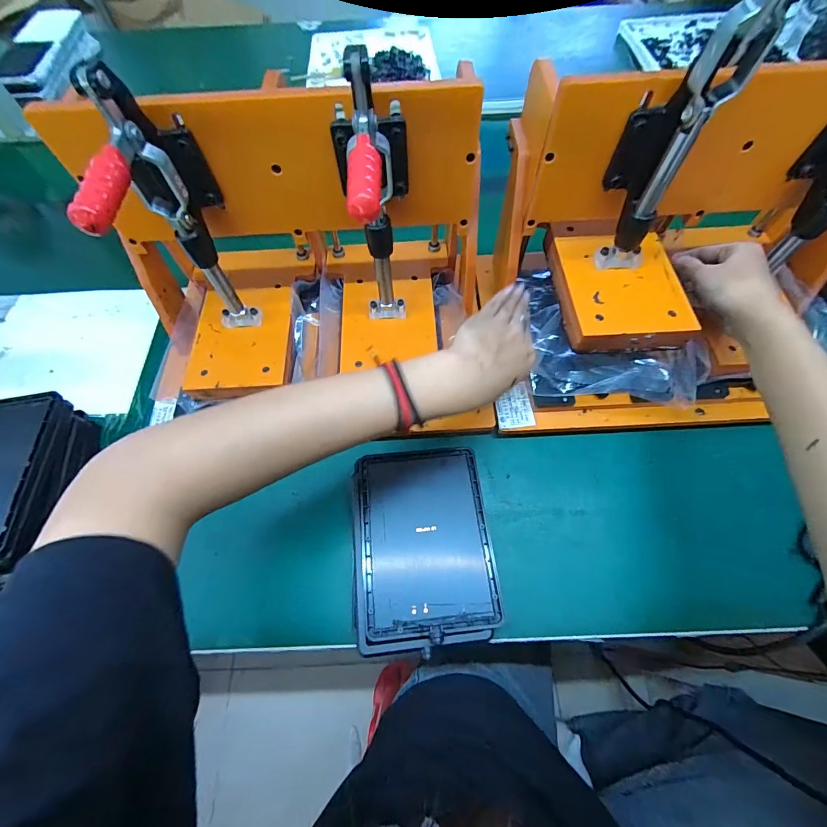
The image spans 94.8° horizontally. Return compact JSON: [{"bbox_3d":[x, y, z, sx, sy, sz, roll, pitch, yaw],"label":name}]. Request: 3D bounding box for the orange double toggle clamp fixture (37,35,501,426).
[{"bbox_3d":[-0.103,-0.147,0.351,0.354,0.253,0.204,4,64,4],"label":"orange double toggle clamp fixture"}]

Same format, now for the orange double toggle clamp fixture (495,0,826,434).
[{"bbox_3d":[0.237,-0.130,0.327,0.286,0.270,0.199,2,64,2],"label":"orange double toggle clamp fixture"}]

